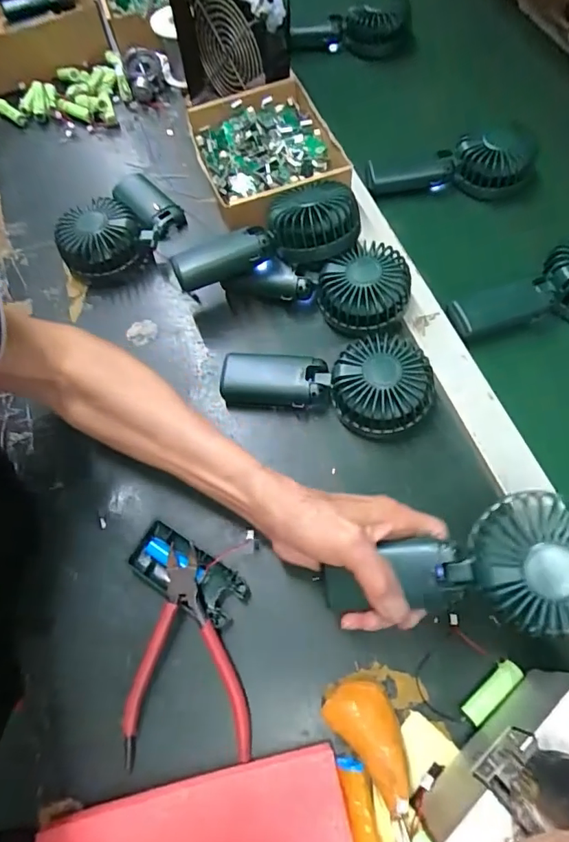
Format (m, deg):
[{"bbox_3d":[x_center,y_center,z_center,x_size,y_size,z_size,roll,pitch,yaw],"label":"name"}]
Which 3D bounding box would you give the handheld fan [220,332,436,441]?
[{"bbox_3d":[0.036,-0.039,0.429,0.180,0.044,0.079,9,66,6],"label":"handheld fan"}]

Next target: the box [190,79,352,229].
[{"bbox_3d":[-0.020,-0.293,0.546,0.141,0.057,0.178,-20,66,-6],"label":"box"}]

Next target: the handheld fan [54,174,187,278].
[{"bbox_3d":[-0.173,-0.218,0.524,0.096,0.046,0.152,22,69,12],"label":"handheld fan"}]

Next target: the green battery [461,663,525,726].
[{"bbox_3d":[0.147,0.194,0.345,0.050,0.014,0.016,-41,70,-15],"label":"green battery"}]

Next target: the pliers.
[{"bbox_3d":[-0.074,0.171,0.362,0.088,0.030,0.145,-6,66,-1],"label":"pliers"}]

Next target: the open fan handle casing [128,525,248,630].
[{"bbox_3d":[-0.077,0.123,0.383,0.098,0.019,0.044,30,70,15],"label":"open fan handle casing"}]

